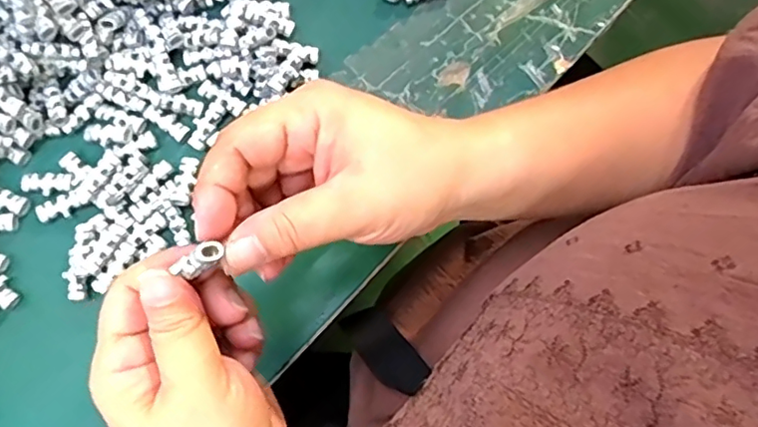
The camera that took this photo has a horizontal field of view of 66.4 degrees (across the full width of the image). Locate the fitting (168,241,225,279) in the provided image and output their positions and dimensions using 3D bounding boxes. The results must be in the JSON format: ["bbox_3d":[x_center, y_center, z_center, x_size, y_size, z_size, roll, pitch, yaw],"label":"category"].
[{"bbox_3d":[-0.069,0.018,0.221,0.019,0.009,0.009,-27,78,35],"label":"fitting"}]

